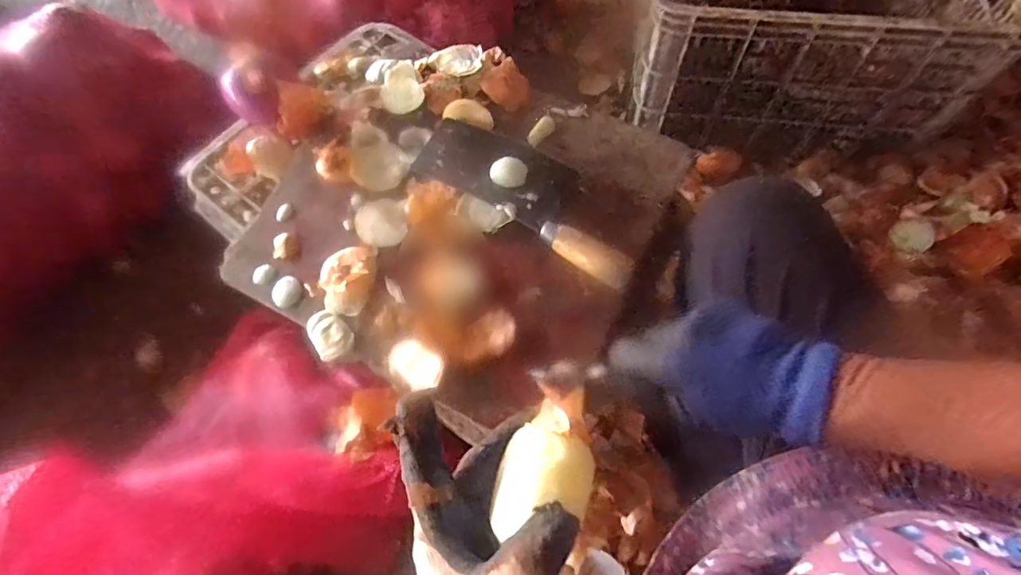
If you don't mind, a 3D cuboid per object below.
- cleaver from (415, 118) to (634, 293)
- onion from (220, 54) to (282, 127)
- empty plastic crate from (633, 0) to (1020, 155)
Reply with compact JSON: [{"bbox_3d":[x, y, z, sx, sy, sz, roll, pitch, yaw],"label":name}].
[{"bbox_3d":[0.019,-0.094,0.518,0.241,0.018,0.081,31,69,16],"label":"cleaver"},{"bbox_3d":[-0.268,-0.204,0.560,0.055,0.050,0.063,-36,68,-14],"label":"onion"},{"bbox_3d":[0.382,-0.370,0.724,0.395,0.263,0.292,14,65,9],"label":"empty plastic crate"}]

